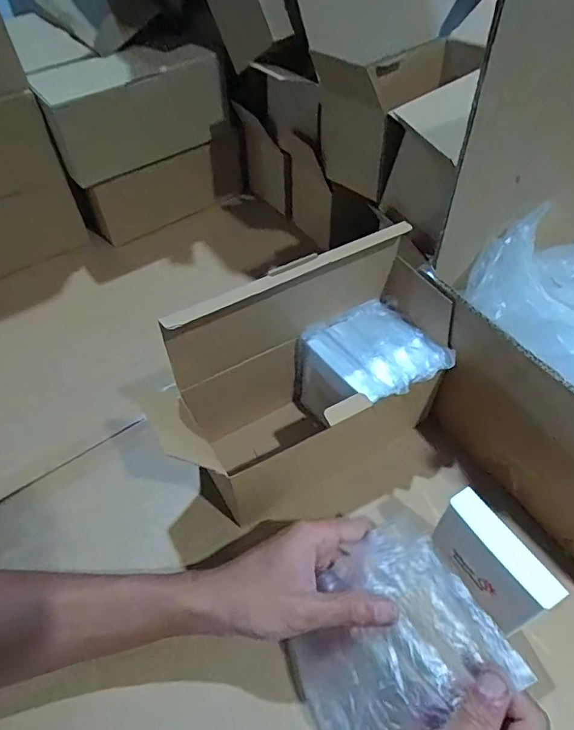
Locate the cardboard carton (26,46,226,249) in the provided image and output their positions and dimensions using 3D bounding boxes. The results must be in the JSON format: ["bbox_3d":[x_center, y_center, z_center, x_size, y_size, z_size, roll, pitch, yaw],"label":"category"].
[{"bbox_3d":[-0.194,-0.293,0.639,0.220,0.194,0.111,-34,58,-23],"label":"cardboard carton"}]

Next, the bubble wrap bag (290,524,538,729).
[{"bbox_3d":[0.061,0.179,0.310,0.129,0.011,0.110,-41,54,8],"label":"bubble wrap bag"}]

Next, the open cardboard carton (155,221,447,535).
[{"bbox_3d":[0.031,0.004,0.405,0.219,0.186,0.095,-25,55,-17],"label":"open cardboard carton"}]

